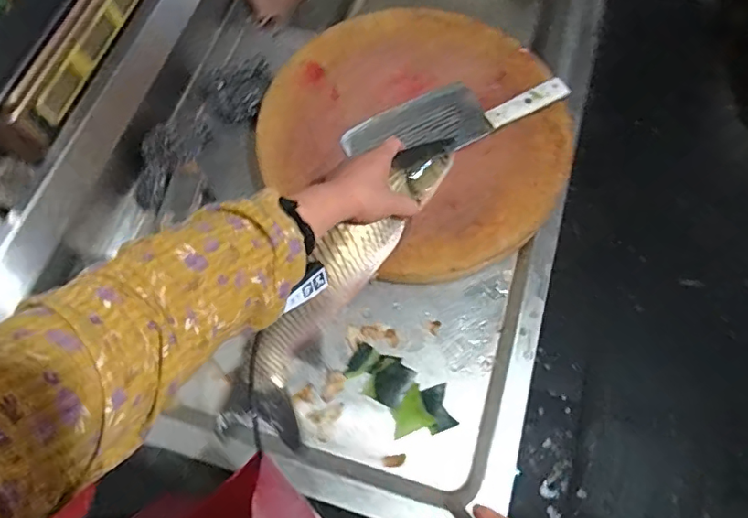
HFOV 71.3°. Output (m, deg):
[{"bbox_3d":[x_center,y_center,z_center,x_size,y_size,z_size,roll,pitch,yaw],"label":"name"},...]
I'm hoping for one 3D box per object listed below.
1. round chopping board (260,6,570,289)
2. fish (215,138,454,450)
[{"bbox_3d":[0.065,-0.182,0.699,0.397,0.031,0.377,0,68,0],"label":"round chopping board"},{"bbox_3d":[-0.038,0.028,0.594,0.113,0.055,0.410,35,89,13],"label":"fish"}]

